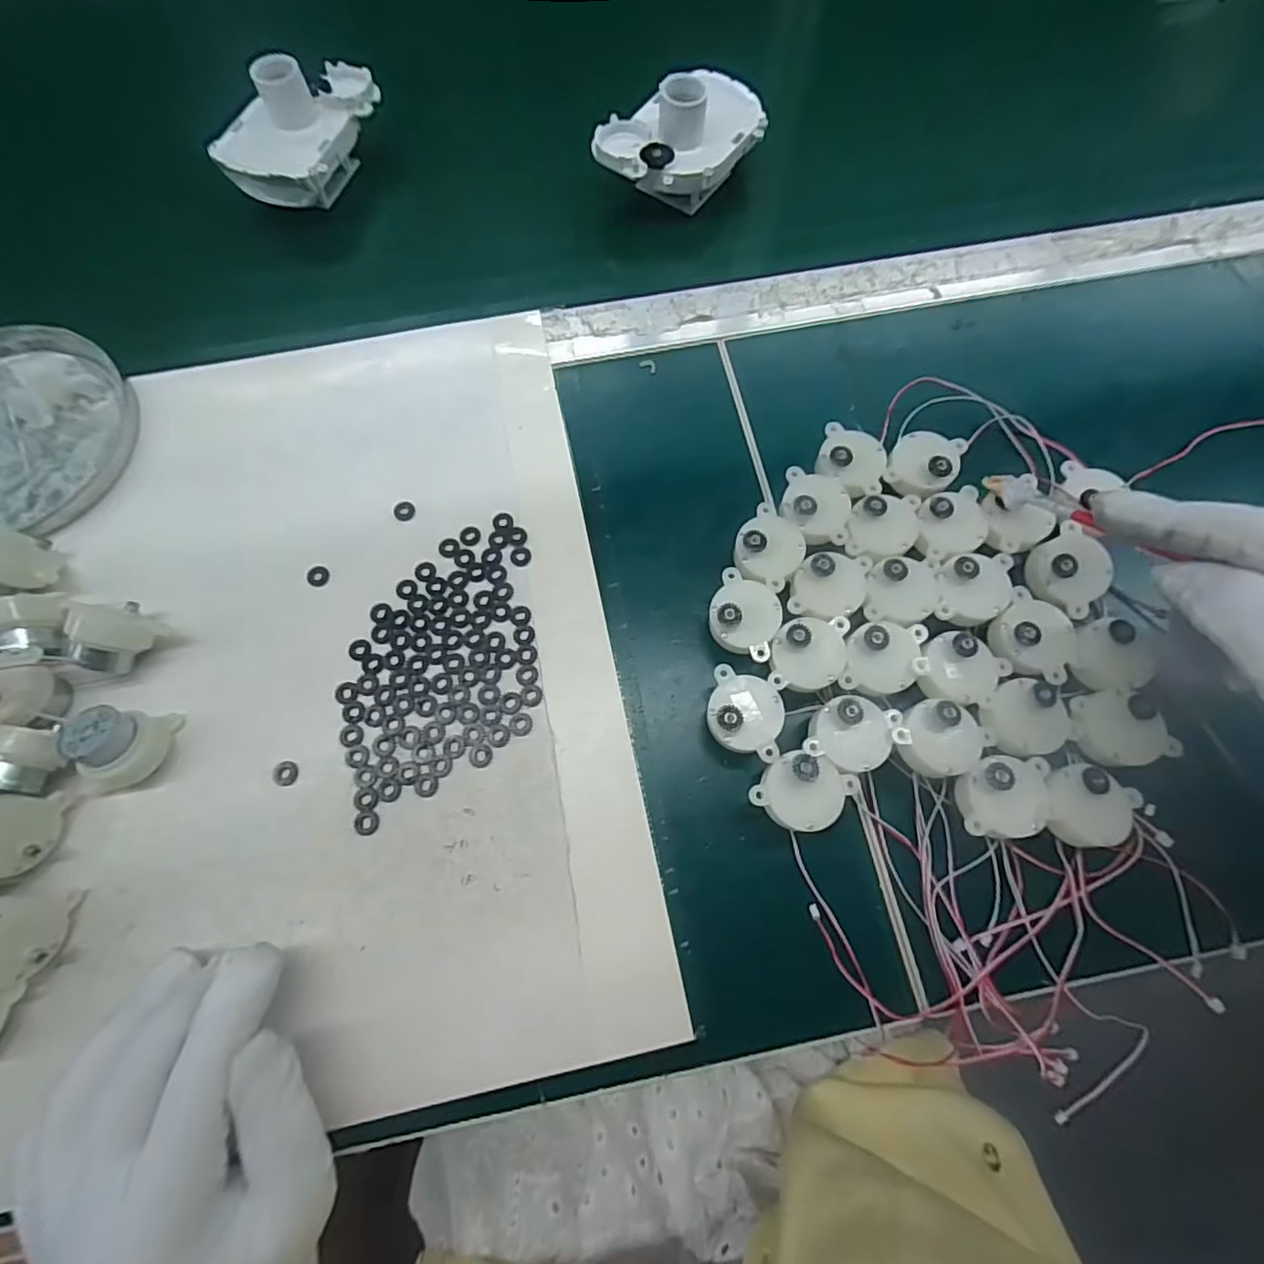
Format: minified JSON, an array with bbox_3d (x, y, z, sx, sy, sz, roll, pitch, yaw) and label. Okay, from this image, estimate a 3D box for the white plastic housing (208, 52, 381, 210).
[{"bbox_3d":[-0.207,-0.313,0.373,0.068,0.065,0.098,19,72,7],"label":"white plastic housing"}]

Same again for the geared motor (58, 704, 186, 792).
[{"bbox_3d":[-0.226,0.051,0.259,0.029,0.031,0.035,6,71,3],"label":"geared motor"}]

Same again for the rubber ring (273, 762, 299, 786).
[{"bbox_3d":[-0.157,0.064,0.268,0.010,0.004,0.011,0,71,1],"label":"rubber ring"}]

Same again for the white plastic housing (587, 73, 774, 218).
[{"bbox_3d":[0.030,-0.298,0.361,0.097,0.055,0.060,-35,74,-11],"label":"white plastic housing"}]

